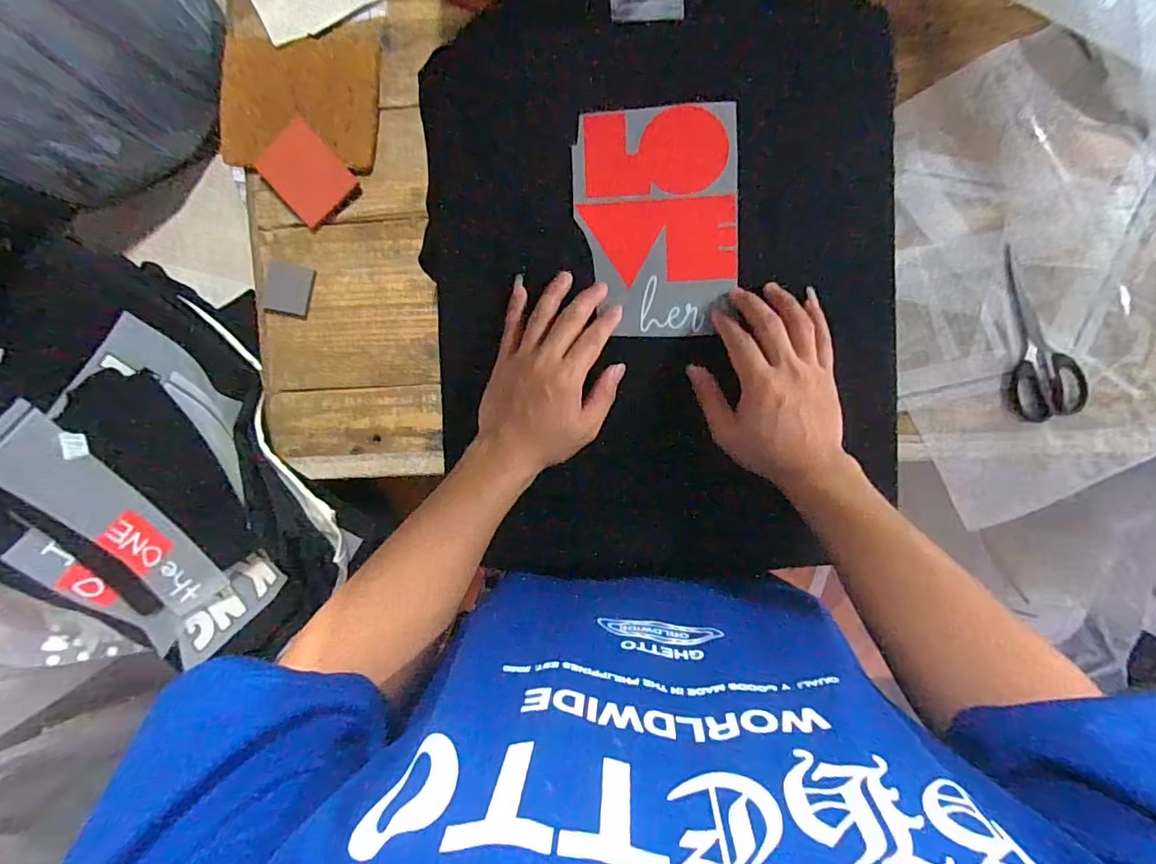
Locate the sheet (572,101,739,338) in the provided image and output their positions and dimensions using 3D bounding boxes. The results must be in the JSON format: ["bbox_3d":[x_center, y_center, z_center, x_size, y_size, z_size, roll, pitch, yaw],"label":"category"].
[{"bbox_3d":[0.068,-0.183,0.467,0.137,0.007,0.193,0,91,3],"label":"sheet"}]

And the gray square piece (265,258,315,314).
[{"bbox_3d":[-0.338,-0.168,0.624,0.055,0.007,0.055,15,92,2],"label":"gray square piece"}]

